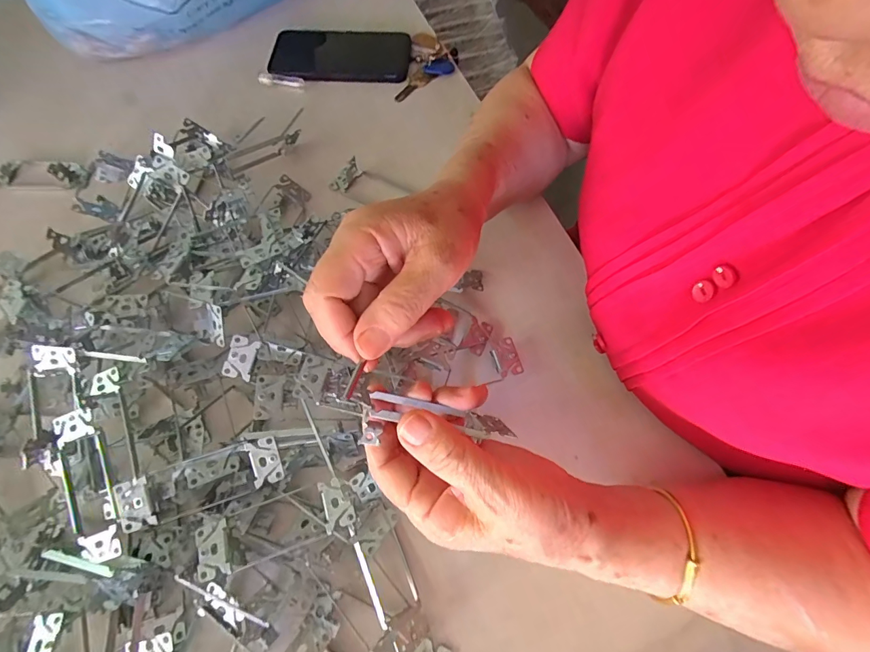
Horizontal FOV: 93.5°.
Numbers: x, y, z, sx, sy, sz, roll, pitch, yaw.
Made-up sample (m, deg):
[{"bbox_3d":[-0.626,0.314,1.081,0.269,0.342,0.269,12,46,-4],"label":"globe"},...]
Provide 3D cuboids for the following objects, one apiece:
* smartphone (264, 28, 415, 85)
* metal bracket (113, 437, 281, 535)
[{"bbox_3d":[-0.117,-0.337,0.510,0.169,0.017,0.088,0,67,2],"label":"smartphone"},{"bbox_3d":[-0.164,0.110,0.289,0.106,0.008,0.035,-17,86,-13],"label":"metal bracket"}]

